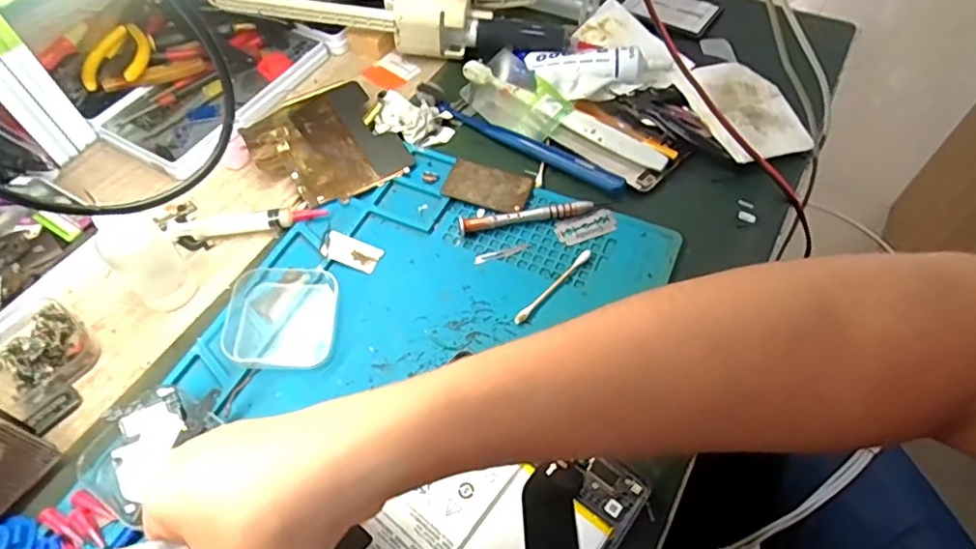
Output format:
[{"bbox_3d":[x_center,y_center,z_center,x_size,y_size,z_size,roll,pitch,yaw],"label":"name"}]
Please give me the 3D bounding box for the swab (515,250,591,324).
[{"bbox_3d":[0.042,0.007,0.367,0.006,0.006,0.071,38,65,24],"label":"swab"}]

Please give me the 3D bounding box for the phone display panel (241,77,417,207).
[{"bbox_3d":[-0.124,-0.100,0.440,0.100,0.004,0.115,-27,63,-18],"label":"phone display panel"}]

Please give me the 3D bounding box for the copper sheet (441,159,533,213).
[{"bbox_3d":[0.000,-0.063,0.413,0.058,0.004,0.034,20,64,12],"label":"copper sheet"}]

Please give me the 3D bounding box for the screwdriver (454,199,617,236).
[{"bbox_3d":[0.034,-0.043,0.396,0.108,0.011,0.012,-11,56,-5],"label":"screwdriver"}]

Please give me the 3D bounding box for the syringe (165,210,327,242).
[{"bbox_3d":[-0.168,-0.038,0.400,0.104,0.011,0.015,-7,56,-3],"label":"syringe"}]

